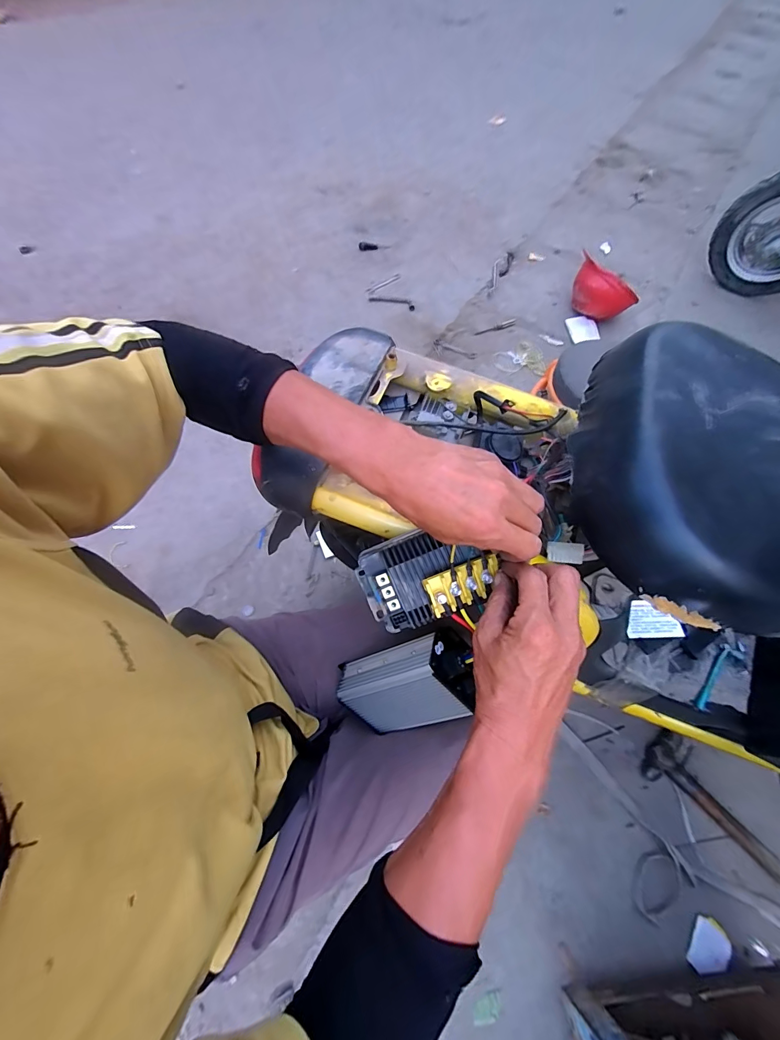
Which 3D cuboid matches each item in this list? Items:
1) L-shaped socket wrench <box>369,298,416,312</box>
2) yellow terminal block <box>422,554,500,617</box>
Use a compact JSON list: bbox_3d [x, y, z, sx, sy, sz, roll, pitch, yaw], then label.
[{"bbox_3d":[0.011,-0.822,1.479,0.169,0.011,0.052,12,65,4],"label":"L-shaped socket wrench"},{"bbox_3d":[0.070,0.062,0.370,0.070,0.012,0.037,-19,92,-1],"label":"yellow terminal block"}]

